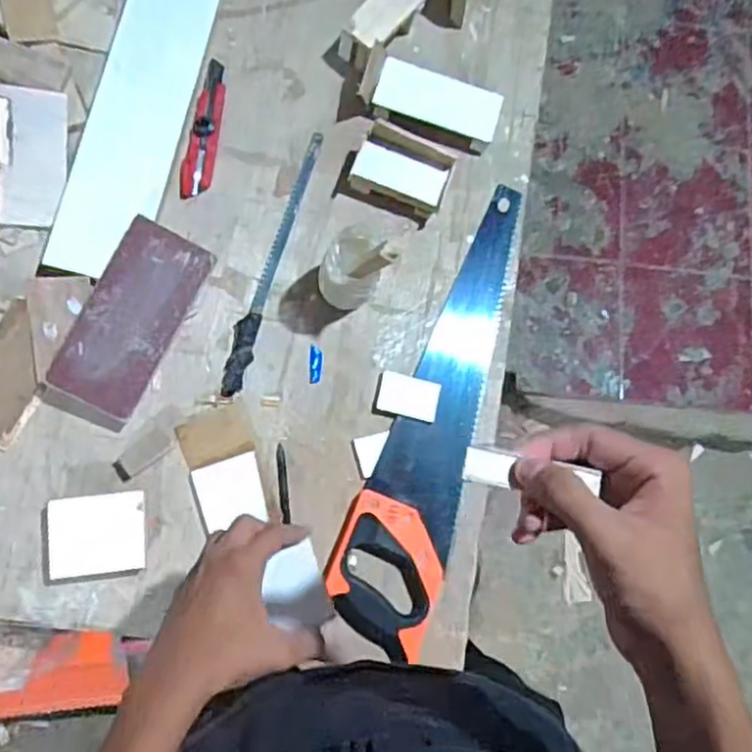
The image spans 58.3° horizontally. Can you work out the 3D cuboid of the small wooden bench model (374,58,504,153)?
[{"bbox_3d":[0.072,-0.318,0.787,0.142,0.028,0.070,17,79,-4],"label":"small wooden bench model"}]

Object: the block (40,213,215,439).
[{"bbox_3d":[-0.252,-0.051,0.691,0.093,0.045,0.209,28,78,-2],"label":"block"}]

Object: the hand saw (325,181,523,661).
[{"bbox_3d":[0.080,0.031,0.730,0.111,0.042,0.512,22,79,-3],"label":"hand saw"}]

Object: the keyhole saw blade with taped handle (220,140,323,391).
[{"bbox_3d":[-0.113,-0.129,0.742,0.025,0.016,0.312,18,79,-4],"label":"keyhole saw blade with taped handle"}]

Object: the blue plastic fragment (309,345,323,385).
[{"bbox_3d":[-0.066,-0.013,0.737,0.014,0.004,0.042,3,80,-6],"label":"blue plastic fragment"}]

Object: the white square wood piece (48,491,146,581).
[{"bbox_3d":[-0.272,0.156,0.665,0.089,0.026,0.076,-5,81,-8],"label":"white square wood piece"}]

